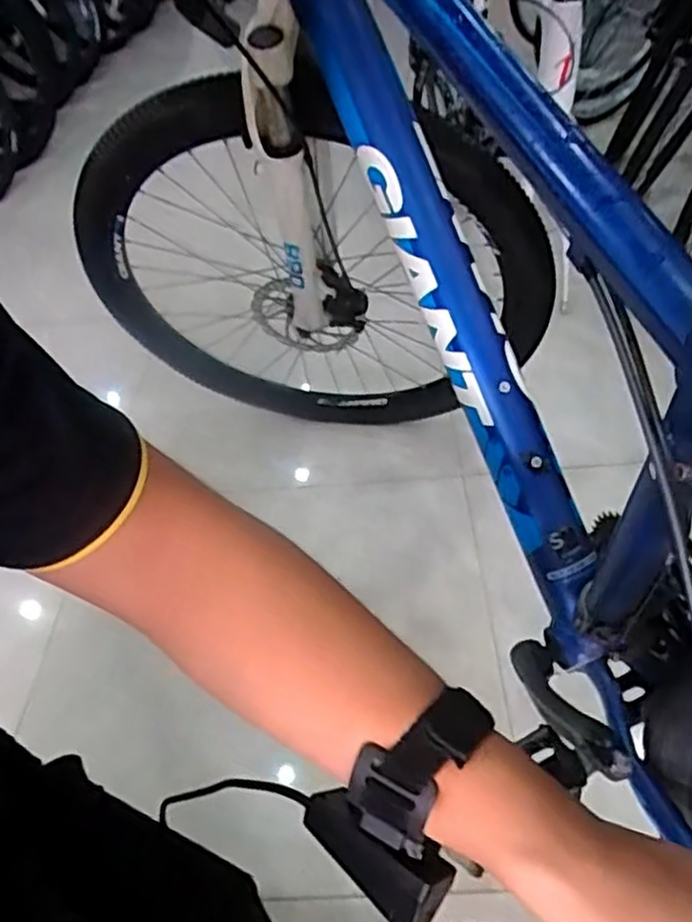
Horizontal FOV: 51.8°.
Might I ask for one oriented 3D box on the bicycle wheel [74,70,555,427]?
[{"bbox_3d":[-0.051,-0.214,0.993,0.630,0.649,0.086,-5,58,30],"label":"bicycle wheel"}]

